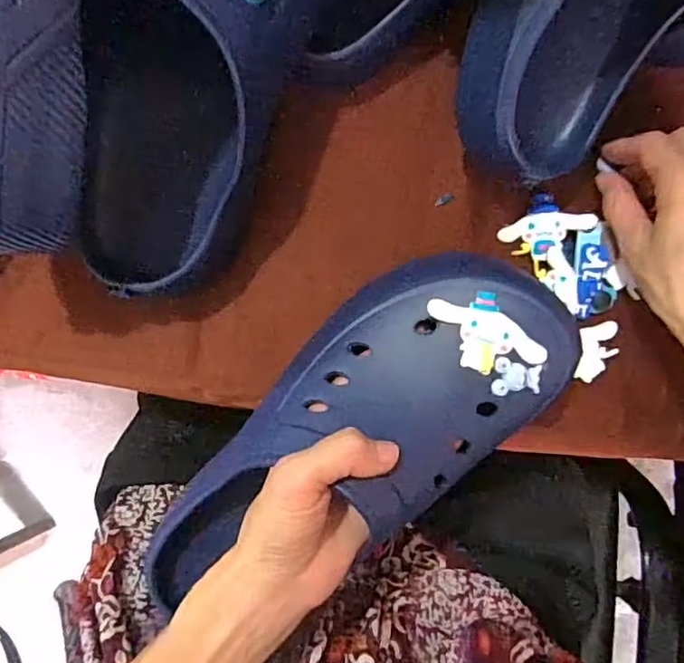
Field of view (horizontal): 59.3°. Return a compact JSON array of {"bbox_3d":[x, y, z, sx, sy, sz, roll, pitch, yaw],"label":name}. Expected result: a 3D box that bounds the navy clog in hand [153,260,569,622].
[{"bbox_3d":[-0.005,0.055,0.326,0.276,0.073,0.110,-33,88,6],"label":"navy clog in hand"}]

